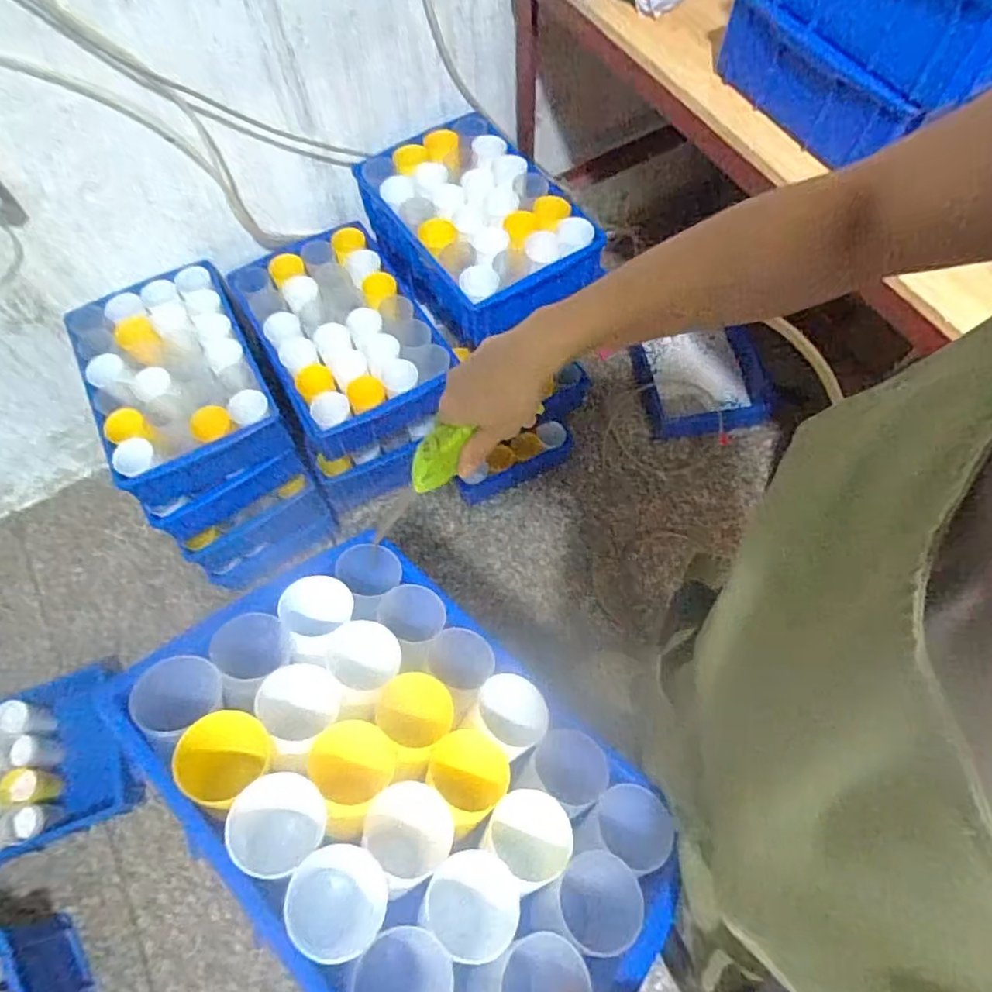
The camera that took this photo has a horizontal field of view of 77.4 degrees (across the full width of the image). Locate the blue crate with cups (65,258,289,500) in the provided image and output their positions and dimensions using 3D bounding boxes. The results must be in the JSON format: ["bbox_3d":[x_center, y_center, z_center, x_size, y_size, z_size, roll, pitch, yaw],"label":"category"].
[{"bbox_3d":[-0.541,-0.197,1.058,0.266,0.121,0.353,-28,68,-11],"label":"blue crate with cups"}]

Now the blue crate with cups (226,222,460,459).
[{"bbox_3d":[-0.269,-0.287,1.105,0.270,0.117,0.398,-29,68,-11],"label":"blue crate with cups"}]

